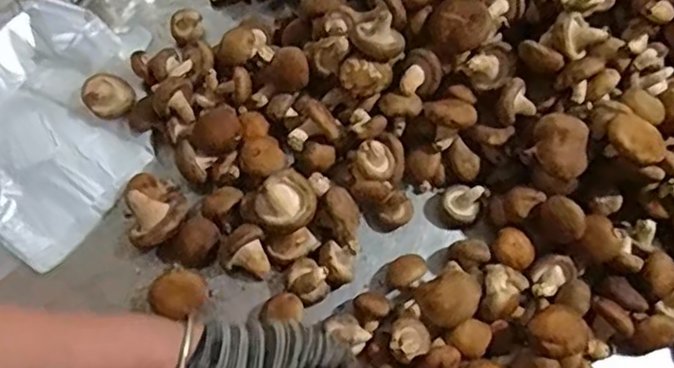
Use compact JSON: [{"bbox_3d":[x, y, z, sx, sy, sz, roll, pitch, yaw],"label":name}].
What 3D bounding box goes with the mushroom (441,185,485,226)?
[{"bbox_3d":[0.130,0.020,0.644,0.042,0.036,0.032,17,68,6],"label":"mushroom"}]

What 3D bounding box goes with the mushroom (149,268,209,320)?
[{"bbox_3d":[-0.152,0.107,0.600,0.047,0.031,0.046,0,67,0],"label":"mushroom"}]

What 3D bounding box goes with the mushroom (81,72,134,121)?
[{"bbox_3d":[-0.247,-0.098,0.672,0.049,0.030,0.046,-32,71,-13],"label":"mushroom"}]

